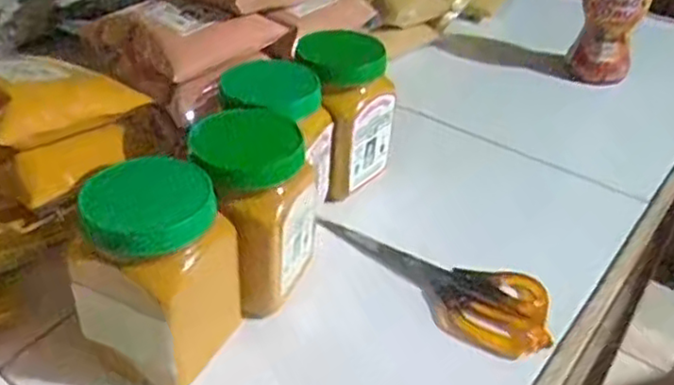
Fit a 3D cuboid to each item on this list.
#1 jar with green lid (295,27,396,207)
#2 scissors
[{"bbox_3d":[0.000,-0.060,0.497,0.064,0.103,0.060,26,42,27],"label":"jar with green lid"},{"bbox_3d":[0.062,0.052,0.445,0.164,0.014,0.064,27,42,27],"label":"scissors"}]

